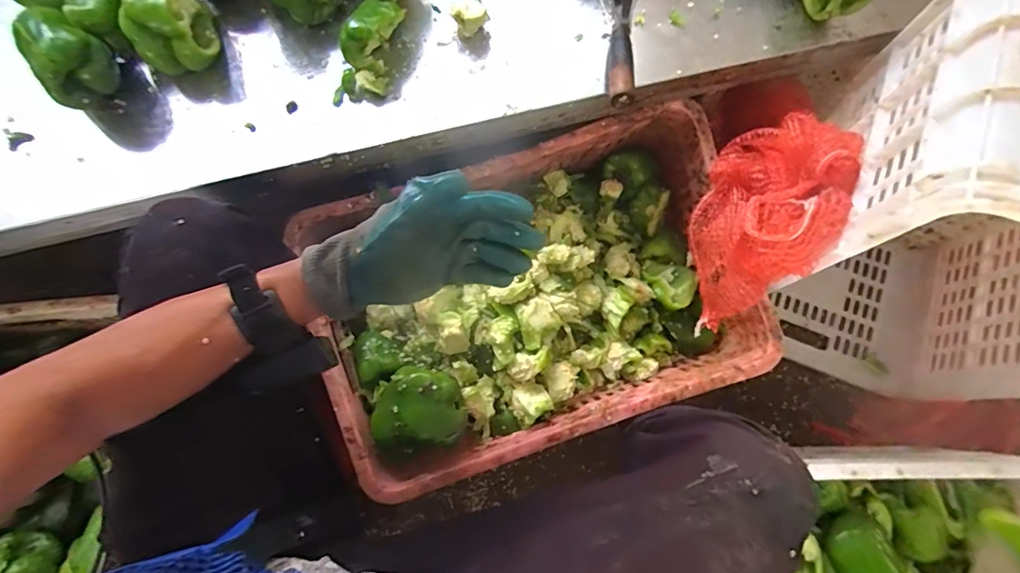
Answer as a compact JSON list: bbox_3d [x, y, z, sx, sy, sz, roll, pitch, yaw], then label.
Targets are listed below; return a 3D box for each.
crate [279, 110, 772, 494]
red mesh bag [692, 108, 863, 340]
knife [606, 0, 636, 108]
[{"bbox_3d":[0.031,0.019,0.603,0.514,0.157,0.338,-18,77,-5],"label":"crate"},{"bbox_3d":[0.277,-0.077,0.544,0.133,0.141,0.204,32,78,7],"label":"red mesh bag"},{"bbox_3d":[0.127,-0.278,0.515,0.031,0.022,0.193,10,76,2],"label":"knife"}]

